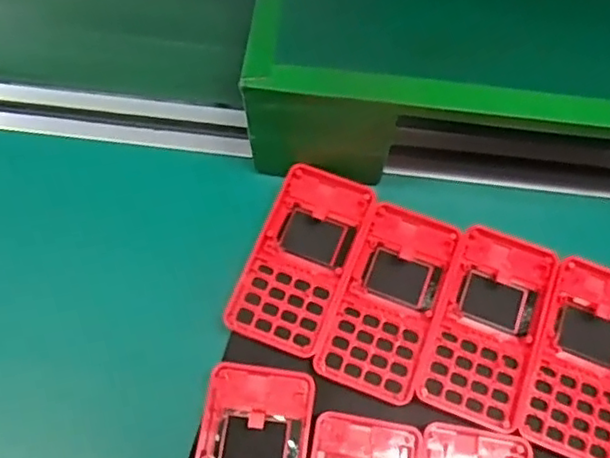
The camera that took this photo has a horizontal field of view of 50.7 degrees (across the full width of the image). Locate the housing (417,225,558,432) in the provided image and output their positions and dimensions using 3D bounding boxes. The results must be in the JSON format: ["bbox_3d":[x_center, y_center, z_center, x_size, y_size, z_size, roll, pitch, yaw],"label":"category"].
[{"bbox_3d":[0.114,0.057,0.397,0.063,0.015,0.120,20,65,7],"label":"housing"}]

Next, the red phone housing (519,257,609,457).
[{"bbox_3d":[0.173,0.077,0.389,0.065,0.012,0.119,20,65,7],"label":"red phone housing"}]

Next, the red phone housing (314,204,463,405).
[{"bbox_3d":[0.054,0.043,0.402,0.064,0.015,0.121,20,65,7],"label":"red phone housing"}]

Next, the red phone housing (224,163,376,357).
[{"bbox_3d":[-0.001,0.016,0.413,0.065,0.017,0.122,19,65,6],"label":"red phone housing"}]

